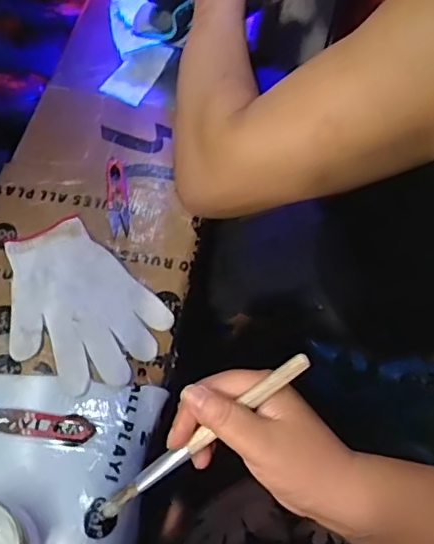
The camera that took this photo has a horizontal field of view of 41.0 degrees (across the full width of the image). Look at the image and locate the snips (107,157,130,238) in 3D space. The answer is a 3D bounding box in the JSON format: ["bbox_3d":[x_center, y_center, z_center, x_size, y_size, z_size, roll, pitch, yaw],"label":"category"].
[{"bbox_3d":[-0.114,-0.089,0.673,0.024,0.009,0.103,-4,64,-4],"label":"snips"}]

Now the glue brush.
[{"bbox_3d":[-0.008,0.101,0.360,0.158,0.007,0.010,-37,70,2],"label":"glue brush"}]

